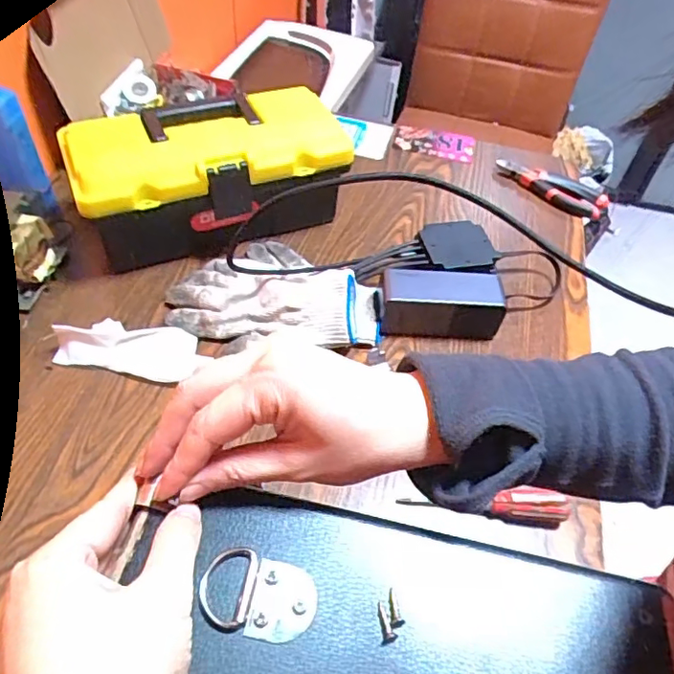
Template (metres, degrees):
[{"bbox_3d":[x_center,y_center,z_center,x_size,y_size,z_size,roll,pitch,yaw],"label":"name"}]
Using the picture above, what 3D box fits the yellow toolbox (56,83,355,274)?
[{"bbox_3d":[-0.137,-0.177,0.639,0.294,0.132,0.130,-17,54,-19],"label":"yellow toolbox"}]

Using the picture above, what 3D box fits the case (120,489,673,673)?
[{"bbox_3d":[0.024,0.117,0.222,0.213,0.017,0.095,9,49,6],"label":"case"}]

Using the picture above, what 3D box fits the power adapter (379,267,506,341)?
[{"bbox_3d":[0.110,-0.039,0.598,0.128,0.046,0.060,3,50,-3],"label":"power adapter"}]

